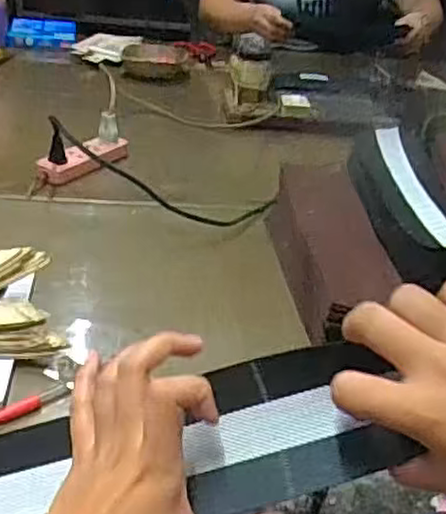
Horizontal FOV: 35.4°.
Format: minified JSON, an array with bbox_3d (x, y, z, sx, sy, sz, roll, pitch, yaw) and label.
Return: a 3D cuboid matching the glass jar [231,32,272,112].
[{"bbox_3d":[0.046,-0.304,1.201,0.075,0.121,0.072,7,31,0],"label":"glass jar"}]

